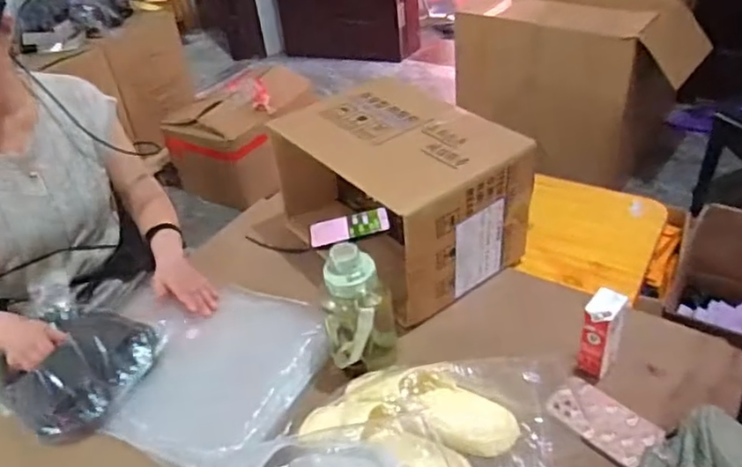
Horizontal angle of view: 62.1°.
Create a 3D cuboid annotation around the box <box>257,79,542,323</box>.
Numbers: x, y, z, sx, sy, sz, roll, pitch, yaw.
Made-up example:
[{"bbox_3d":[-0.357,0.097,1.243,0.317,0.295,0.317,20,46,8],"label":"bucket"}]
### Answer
[{"bbox_3d":[0.030,-0.073,1.111,0.300,0.254,0.415,-30,43,-27],"label":"box"}]

